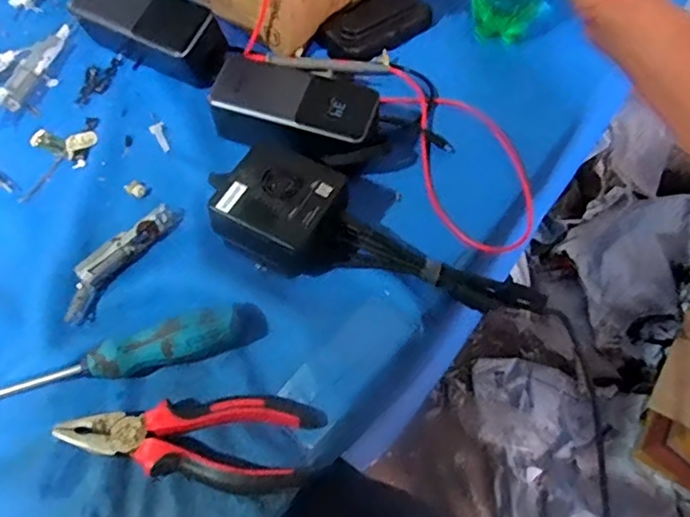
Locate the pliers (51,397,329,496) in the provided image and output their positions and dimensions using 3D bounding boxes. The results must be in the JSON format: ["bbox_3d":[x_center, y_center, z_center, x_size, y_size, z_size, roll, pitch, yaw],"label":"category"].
[{"bbox_3d":[-0.095,0.115,0.366,0.157,0.015,0.055,0,61,-1],"label":"pliers"}]

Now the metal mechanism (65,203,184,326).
[{"bbox_3d":[-0.168,-0.001,0.431,0.030,0.013,0.108,29,65,14],"label":"metal mechanism"}]

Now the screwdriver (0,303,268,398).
[{"bbox_3d":[-0.173,0.077,0.381,0.246,0.025,0.029,-17,63,-10],"label":"screwdriver"}]

